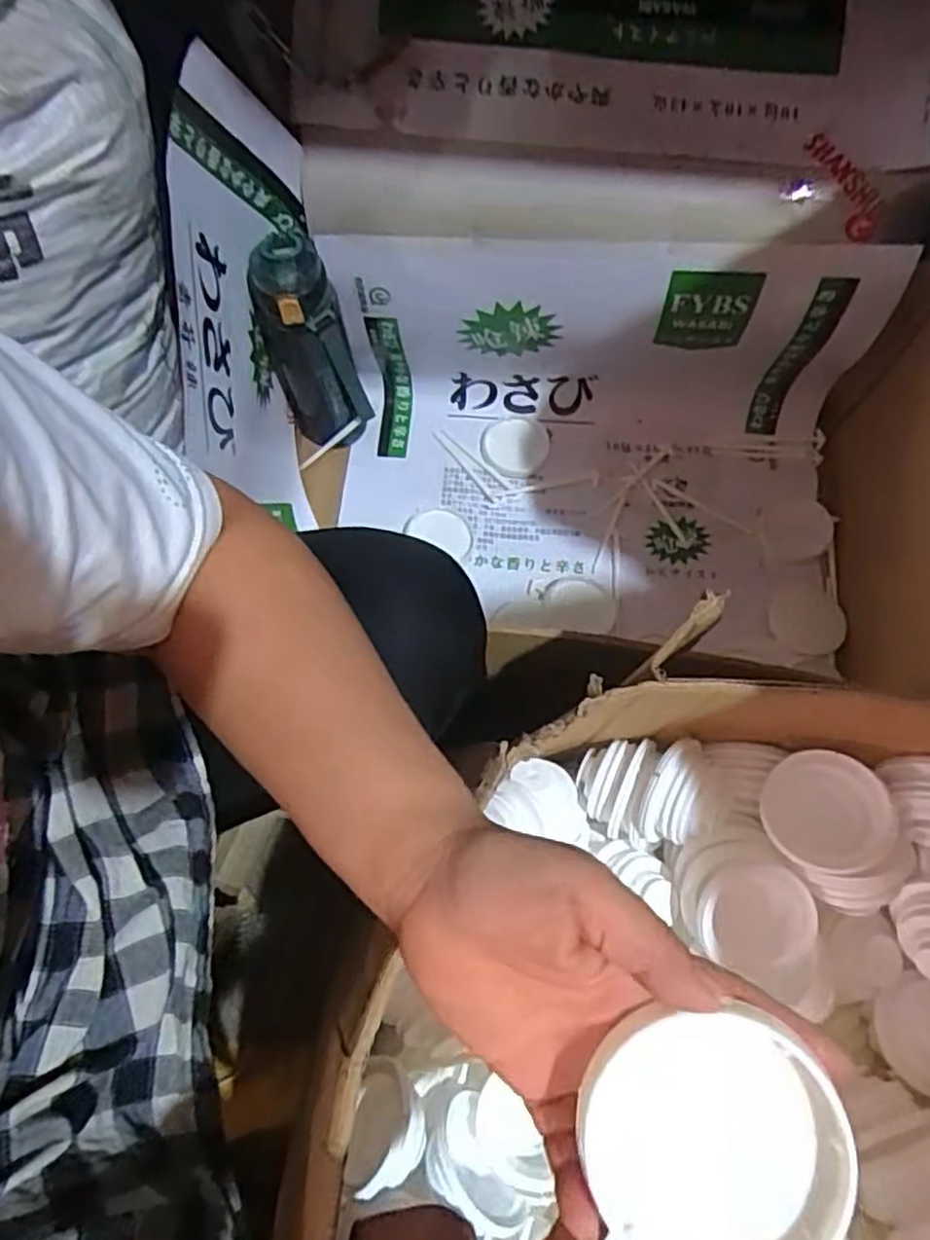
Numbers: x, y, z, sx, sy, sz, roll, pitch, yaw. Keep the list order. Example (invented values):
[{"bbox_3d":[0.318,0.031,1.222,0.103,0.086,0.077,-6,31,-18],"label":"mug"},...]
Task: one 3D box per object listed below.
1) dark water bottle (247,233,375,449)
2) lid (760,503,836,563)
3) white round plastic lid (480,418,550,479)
[{"bbox_3d":[-0.159,-0.276,0.767,0.079,0.243,0.093,-27,74,-8],"label":"dark water bottle"},{"bbox_3d":[0.374,-0.100,0.819,0.074,0.014,0.071,0,72,0],"label":"lid"},{"bbox_3d":[0.060,-0.208,0.880,0.079,0.011,0.069,2,72,1],"label":"white round plastic lid"}]

